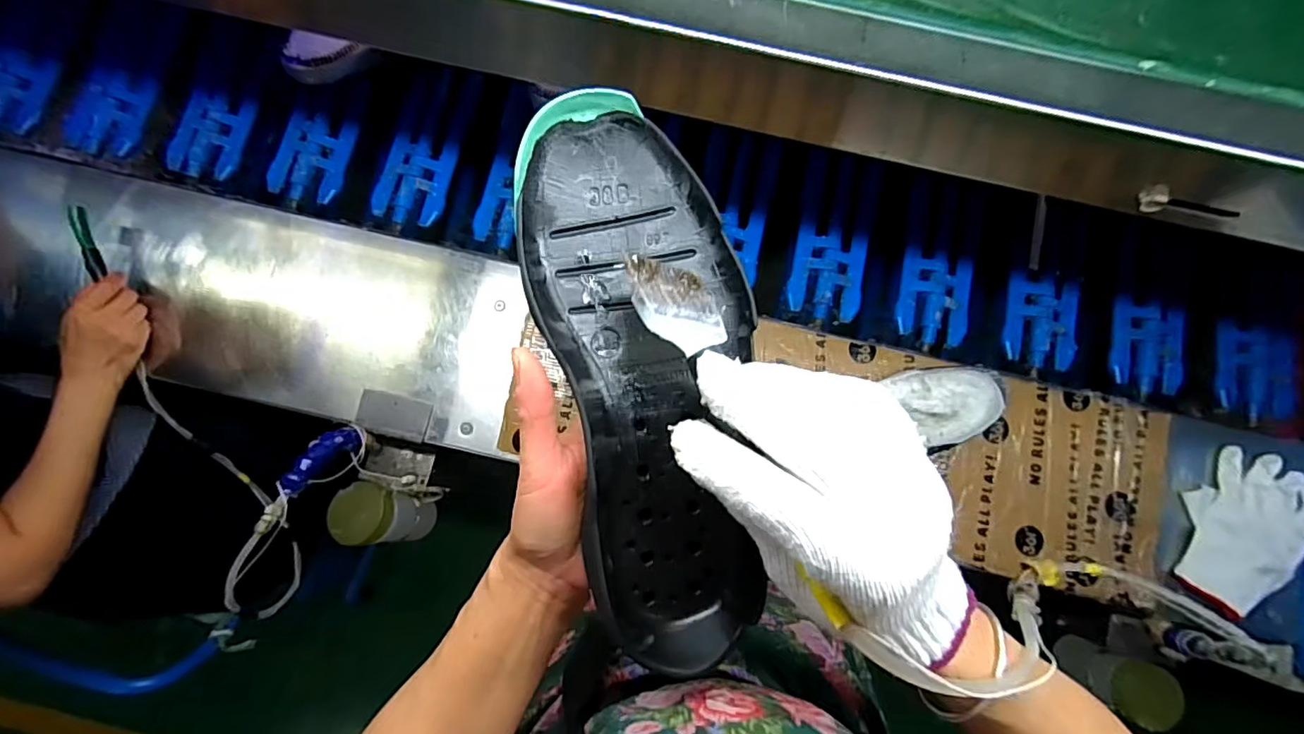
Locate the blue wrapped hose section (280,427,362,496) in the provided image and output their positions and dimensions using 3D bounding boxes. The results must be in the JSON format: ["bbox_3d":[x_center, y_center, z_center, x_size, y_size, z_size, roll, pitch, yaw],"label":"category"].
[{"bbox_3d":[-0.350,0.094,0.598,0.021,0.112,0.029,16,112,1],"label":"blue wrapped hose section"}]

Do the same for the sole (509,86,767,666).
[{"bbox_3d":[0.002,0.007,0.267,0.097,0.027,0.260,-10,91,-3],"label":"sole"}]

